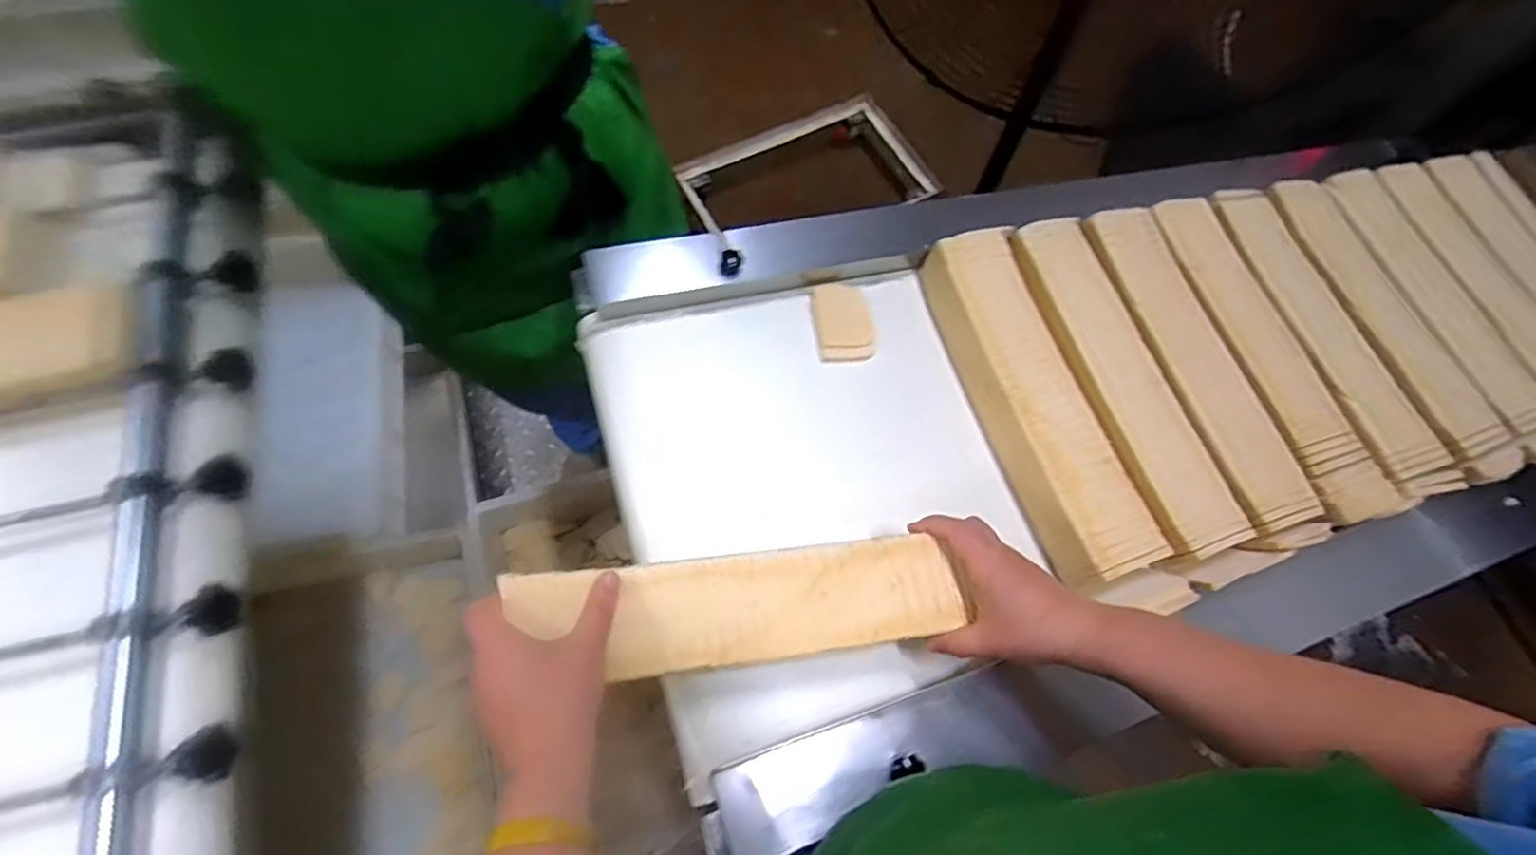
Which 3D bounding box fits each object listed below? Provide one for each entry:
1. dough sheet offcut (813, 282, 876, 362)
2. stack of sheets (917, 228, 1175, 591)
[{"bbox_3d":[0.075,-0.105,0.652,0.054,0.004,0.078,-10,85,0],"label":"dough sheet offcut"},{"bbox_3d":[0.249,-0.027,0.619,0.090,0.059,0.350,-17,69,-8],"label":"stack of sheets"}]

